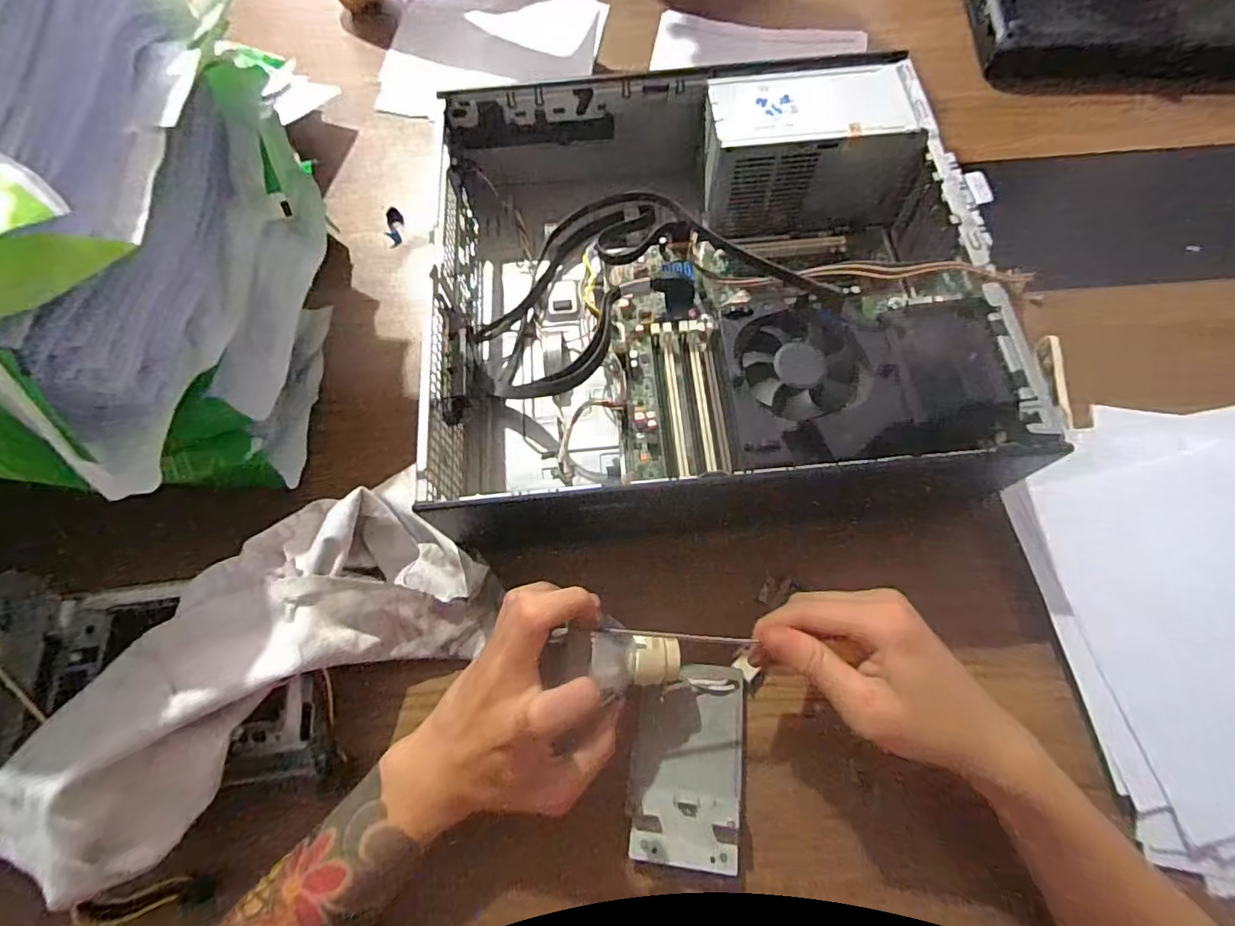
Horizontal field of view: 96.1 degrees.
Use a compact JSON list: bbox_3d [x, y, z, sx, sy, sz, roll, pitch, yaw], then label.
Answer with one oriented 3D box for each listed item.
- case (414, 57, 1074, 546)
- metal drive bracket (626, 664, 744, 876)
[{"bbox_3d":[0.059,-0.127,0.408,0.372,0.099,0.332,-6,68,0],"label":"case"},{"bbox_3d":[0.043,0.185,0.347,0.066,0.017,0.110,6,68,5],"label":"metal drive bracket"}]

